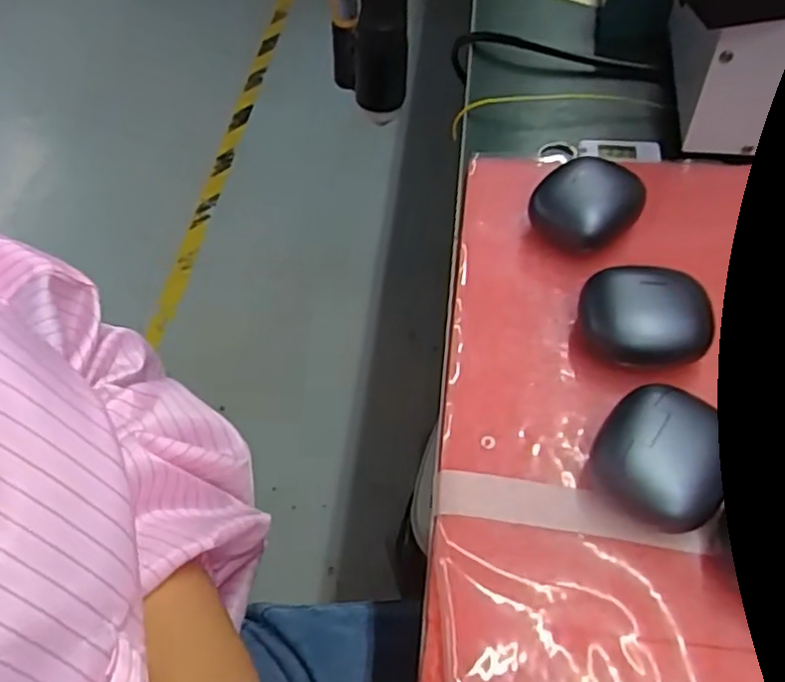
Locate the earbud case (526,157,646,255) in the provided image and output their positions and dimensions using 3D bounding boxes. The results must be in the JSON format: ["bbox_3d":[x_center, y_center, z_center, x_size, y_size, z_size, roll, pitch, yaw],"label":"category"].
[{"bbox_3d":[0.103,-0.069,0.353,0.046,0.031,0.046,-38,61,-22],"label":"earbud case"}]

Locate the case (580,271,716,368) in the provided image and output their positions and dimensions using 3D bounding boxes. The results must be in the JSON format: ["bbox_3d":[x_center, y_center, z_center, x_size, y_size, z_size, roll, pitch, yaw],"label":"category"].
[{"bbox_3d":[0.115,-0.008,0.308,0.057,0.025,0.044,0,53,6],"label":"case"}]

